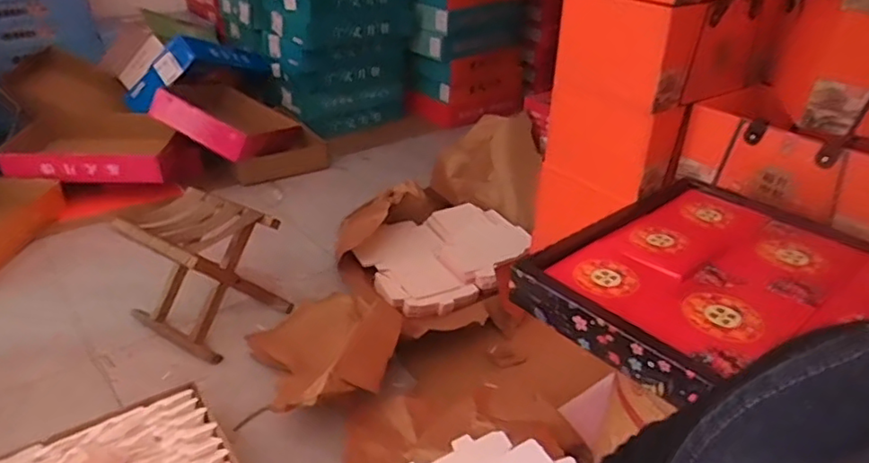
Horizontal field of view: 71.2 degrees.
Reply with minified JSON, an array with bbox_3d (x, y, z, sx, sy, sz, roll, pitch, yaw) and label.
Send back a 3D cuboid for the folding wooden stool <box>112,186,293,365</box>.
[{"bbox_3d":[-0.506,0.083,1.343,0.258,0.254,0.238,20,35,29],"label":"folding wooden stool"}]

